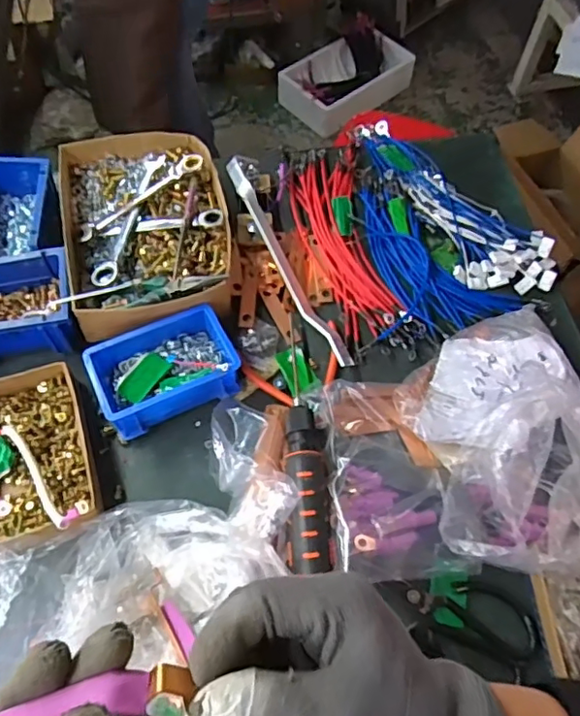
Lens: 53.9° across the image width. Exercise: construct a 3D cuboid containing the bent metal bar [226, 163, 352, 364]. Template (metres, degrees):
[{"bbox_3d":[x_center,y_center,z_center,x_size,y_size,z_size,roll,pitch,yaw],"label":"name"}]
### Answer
[{"bbox_3d":[-0.006,-0.124,0.707,0.027,0.042,0.314,-24,65,-13],"label":"bent metal bar"}]

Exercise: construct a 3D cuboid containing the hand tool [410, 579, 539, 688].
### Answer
[{"bbox_3d":[0.171,0.248,0.539,0.120,0.018,0.074,21,64,10],"label":"hand tool"}]

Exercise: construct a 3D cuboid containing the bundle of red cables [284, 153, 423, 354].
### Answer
[{"bbox_3d":[0.072,-0.149,0.748,0.101,0.013,0.334,-12,63,-7],"label":"bundle of red cables"}]

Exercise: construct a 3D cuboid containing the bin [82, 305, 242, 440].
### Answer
[{"bbox_3d":[-0.138,0.009,0.628,0.149,0.051,0.113,-24,65,-13],"label":"bin"}]

